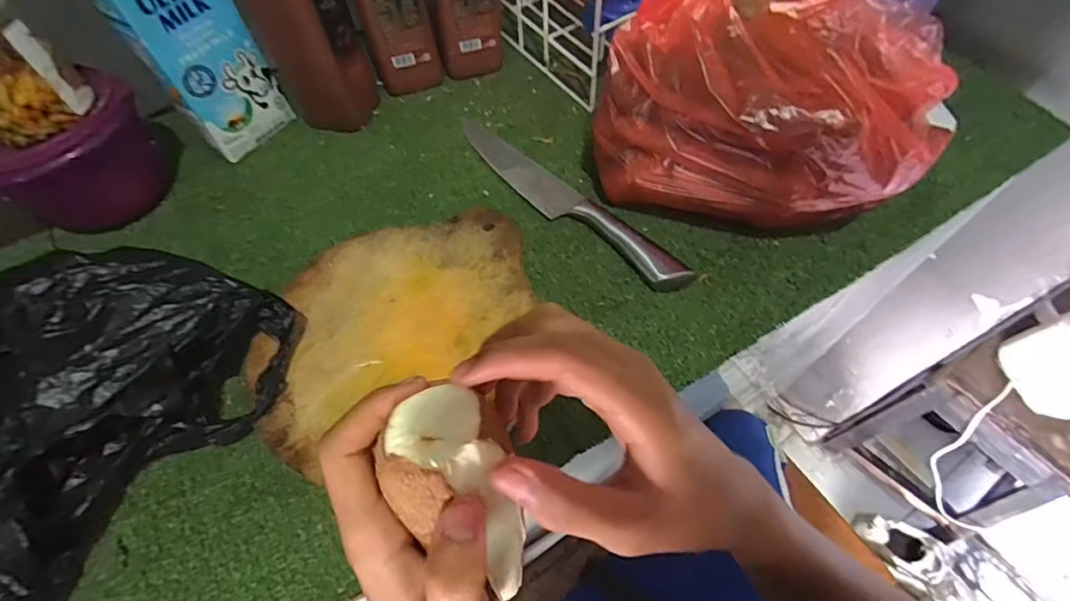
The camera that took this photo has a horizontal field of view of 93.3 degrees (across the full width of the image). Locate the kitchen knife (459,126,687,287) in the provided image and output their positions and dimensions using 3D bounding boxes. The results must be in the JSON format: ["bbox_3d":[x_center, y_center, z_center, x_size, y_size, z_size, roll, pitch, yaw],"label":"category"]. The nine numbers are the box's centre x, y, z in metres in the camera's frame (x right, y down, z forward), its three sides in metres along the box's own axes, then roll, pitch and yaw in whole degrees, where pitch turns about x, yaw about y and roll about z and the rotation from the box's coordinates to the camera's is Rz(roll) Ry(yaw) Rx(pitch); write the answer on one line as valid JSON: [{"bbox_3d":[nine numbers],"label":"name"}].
[{"bbox_3d":[0.024,-0.106,0.506,0.044,0.021,0.304,-37,64,-19],"label":"kitchen knife"}]

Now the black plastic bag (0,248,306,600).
[{"bbox_3d":[-0.319,0.084,0.340,0.144,0.126,0.295,33,65,20],"label":"black plastic bag"}]

